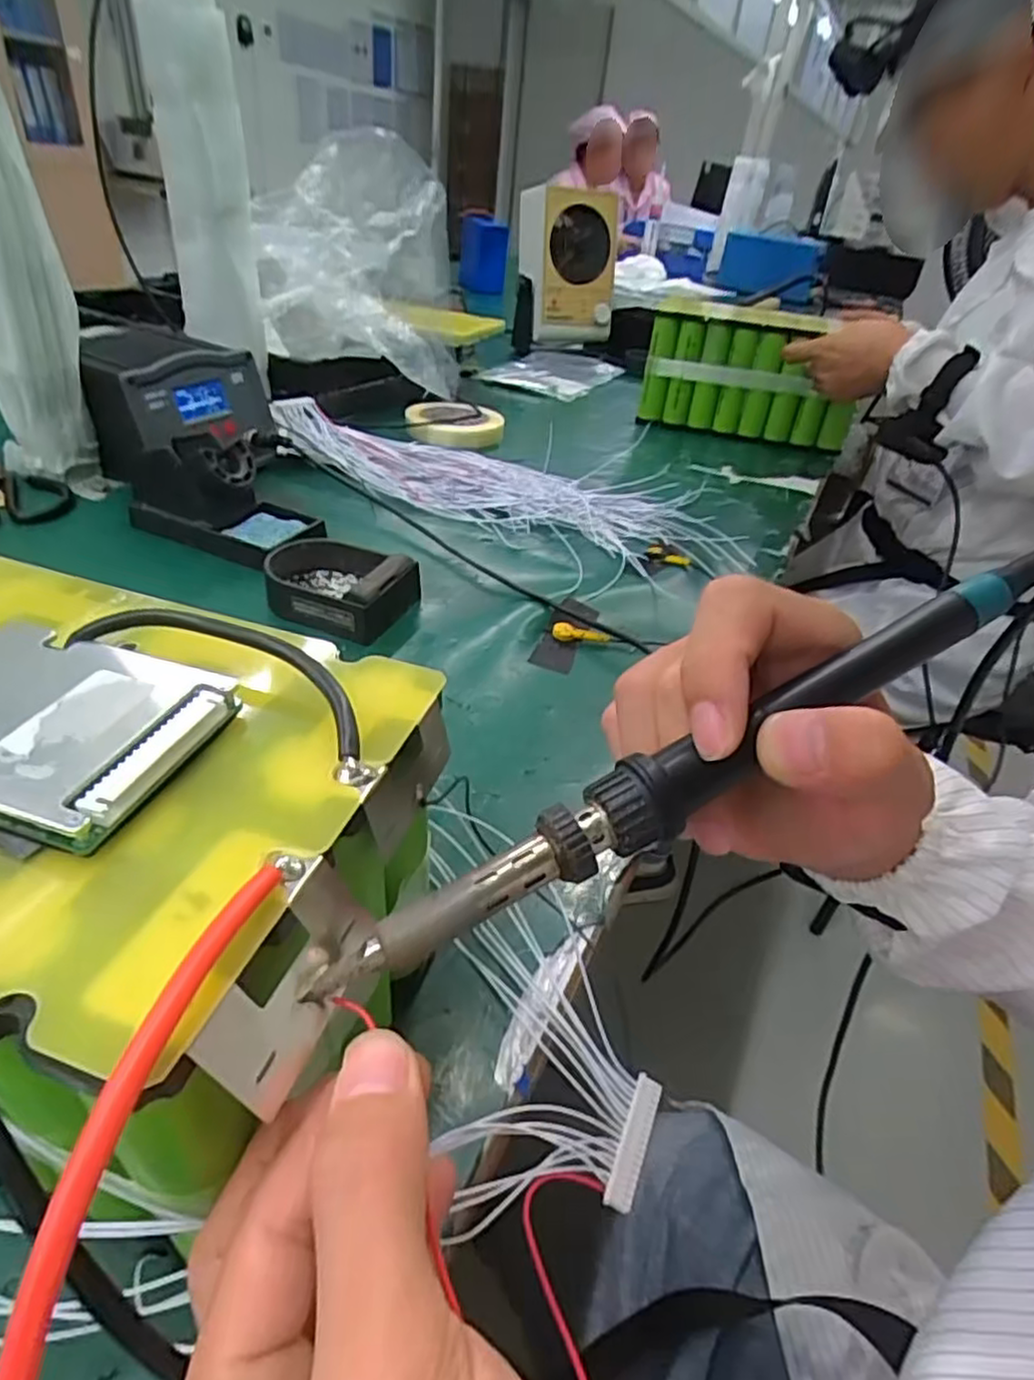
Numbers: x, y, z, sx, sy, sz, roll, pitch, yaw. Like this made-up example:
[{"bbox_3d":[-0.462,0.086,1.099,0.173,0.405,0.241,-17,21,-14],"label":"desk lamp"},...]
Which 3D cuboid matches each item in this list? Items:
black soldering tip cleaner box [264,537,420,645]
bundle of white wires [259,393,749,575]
[{"bbox_3d":[-0.135,-0.080,0.517,0.108,0.034,0.081,16,39,13],"label":"black soldering tip cleaner box"},{"bbox_3d":[-0.026,-0.208,0.694,0.486,0.034,0.151,18,39,15],"label":"bundle of white wires"}]

